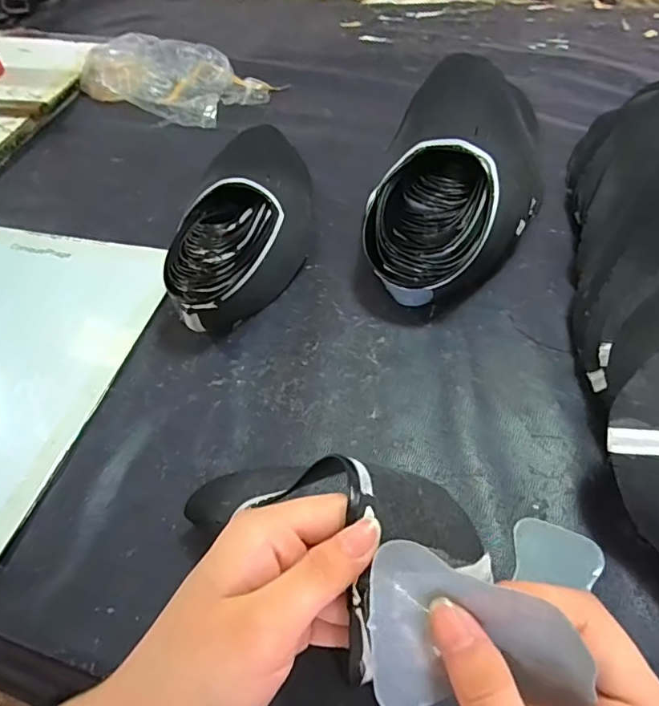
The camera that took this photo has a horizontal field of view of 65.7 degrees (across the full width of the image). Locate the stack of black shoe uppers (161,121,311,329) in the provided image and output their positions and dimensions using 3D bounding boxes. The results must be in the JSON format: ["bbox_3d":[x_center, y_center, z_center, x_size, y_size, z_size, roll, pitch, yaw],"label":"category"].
[{"bbox_3d":[-0.088,-0.127,0.538,0.131,0.083,0.241,1,52,4],"label":"stack of black shoe uppers"}]

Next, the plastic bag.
[{"bbox_3d":[-0.249,-0.439,0.804,0.290,0.067,0.161,20,56,18],"label":"plastic bag"}]

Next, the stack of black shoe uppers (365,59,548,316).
[{"bbox_3d":[0.121,-0.166,0.502,0.147,0.151,0.231,21,57,19],"label":"stack of black shoe uppers"}]

